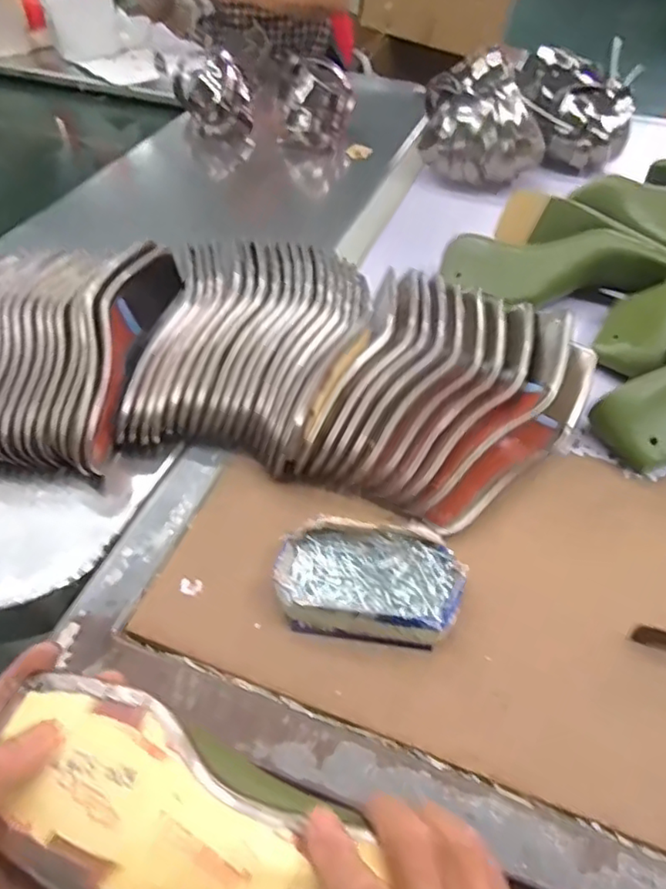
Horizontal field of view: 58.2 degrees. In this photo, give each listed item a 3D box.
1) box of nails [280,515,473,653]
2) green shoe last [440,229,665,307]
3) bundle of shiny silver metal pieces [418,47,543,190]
[{"bbox_3d":[0.026,0.098,0.432,0.129,0.029,0.085,8,49,5],"label":"box of nails"},{"bbox_3d":[0.233,-0.192,0.638,0.223,0.063,0.064,6,48,3],"label":"green shoe last"},{"bbox_3d":[0.218,-0.470,0.861,0.173,0.115,0.178,8,50,5],"label":"bundle of shiny silver metal pieces"}]

